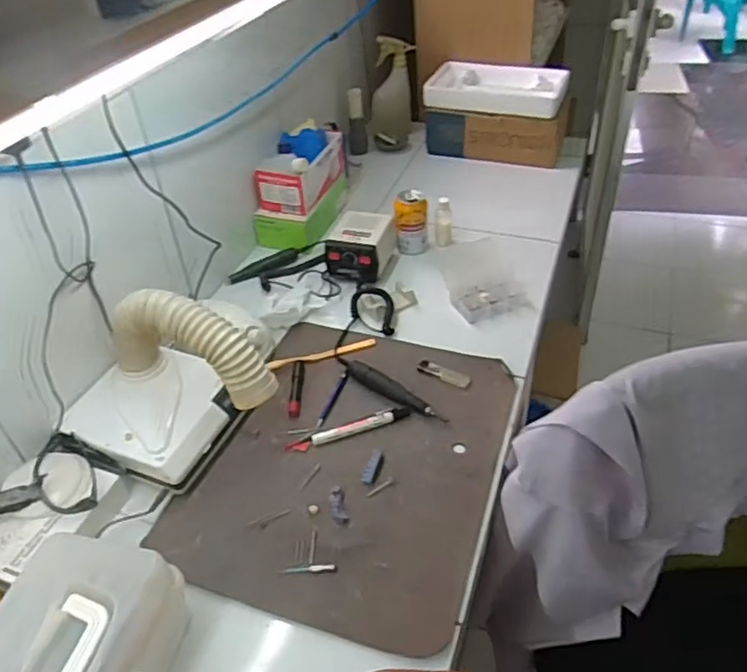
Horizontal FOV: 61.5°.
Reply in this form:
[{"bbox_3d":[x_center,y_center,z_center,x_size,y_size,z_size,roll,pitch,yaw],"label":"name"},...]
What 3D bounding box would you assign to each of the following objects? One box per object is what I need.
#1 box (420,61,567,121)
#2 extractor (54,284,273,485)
[{"bbox_3d":[0.290,-0.598,1.504,0.333,0.059,0.188,11,43,18],"label":"box"},{"bbox_3d":[-0.284,0.061,0.827,0.246,0.187,0.198,21,47,27],"label":"extractor"}]

